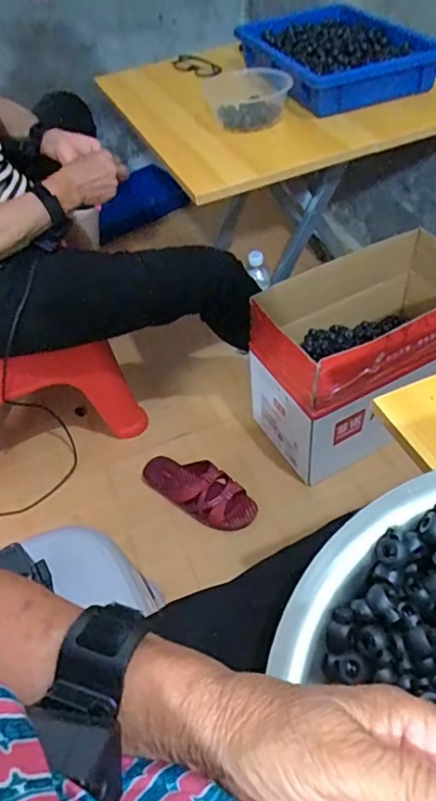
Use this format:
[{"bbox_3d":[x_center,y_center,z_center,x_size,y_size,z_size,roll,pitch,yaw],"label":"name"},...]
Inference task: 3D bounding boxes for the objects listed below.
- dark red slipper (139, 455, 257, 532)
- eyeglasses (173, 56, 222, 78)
[{"bbox_3d":[-0.042,0.167,1.015,0.241,0.057,0.094,21,54,23],"label":"dark red slipper"},{"bbox_3d":[-0.049,-0.740,1.191,0.033,0.034,0.165,-30,52,-20],"label":"eyeglasses"}]

